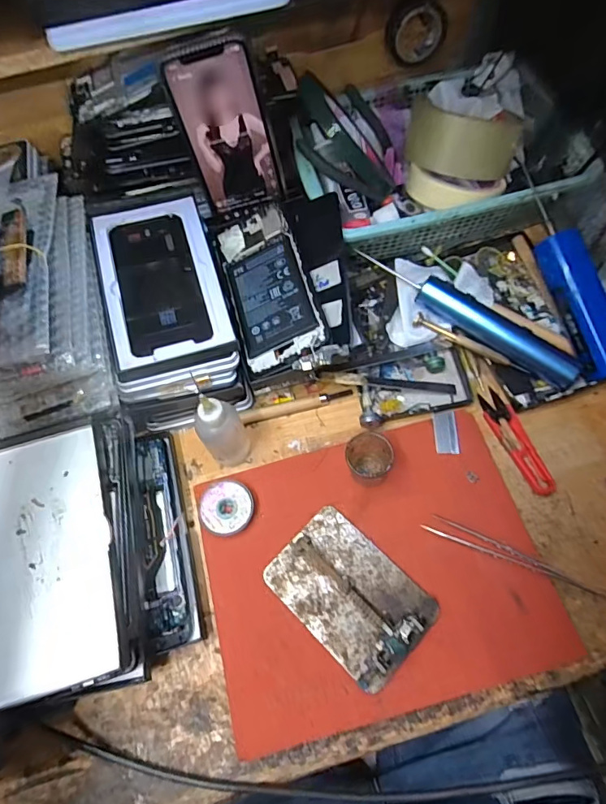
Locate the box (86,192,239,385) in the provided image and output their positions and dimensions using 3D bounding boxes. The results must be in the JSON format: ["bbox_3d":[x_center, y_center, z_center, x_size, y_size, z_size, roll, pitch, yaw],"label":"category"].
[{"bbox_3d":[-0.124,-0.107,0.410,0.098,0.019,0.168,-16,67,-4],"label":"box"}]

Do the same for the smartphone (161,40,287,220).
[{"bbox_3d":[-0.065,-0.232,0.412,0.070,0.136,0.008,-14,50,6],"label":"smartphone"}]

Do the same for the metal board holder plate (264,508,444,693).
[{"bbox_3d":[0.035,0.142,0.352,0.115,0.018,0.080,40,75,19],"label":"metal board holder plate"}]

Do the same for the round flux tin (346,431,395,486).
[{"bbox_3d":[0.053,0.048,0.380,0.034,0.045,0.034,-2,66,4],"label":"round flux tin"}]

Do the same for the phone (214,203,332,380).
[{"bbox_3d":[-0.032,-0.105,0.416,0.072,0.007,0.164,-22,67,13],"label":"phone"}]

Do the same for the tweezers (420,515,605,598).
[{"bbox_3d":[0.163,0.121,0.365,0.136,0.008,0.015,22,70,14],"label":"tweezers"}]

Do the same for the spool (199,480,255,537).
[{"bbox_3d":[-0.064,0.089,0.395,0.044,0.013,0.044,-2,66,4],"label":"spool"}]

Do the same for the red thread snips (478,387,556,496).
[{"bbox_3d":[0.186,0.033,0.409,0.025,0.005,0.100,-20,66,-4],"label":"red thread snips"}]

